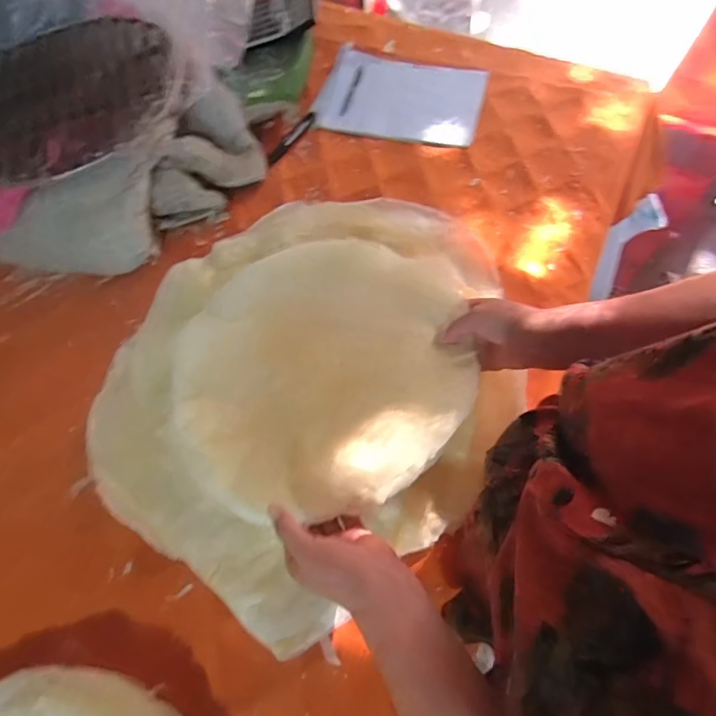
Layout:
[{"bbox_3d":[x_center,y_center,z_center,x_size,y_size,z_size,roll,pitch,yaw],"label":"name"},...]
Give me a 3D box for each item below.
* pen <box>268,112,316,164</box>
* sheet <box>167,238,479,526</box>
[{"bbox_3d":[-0.119,-0.395,0.814,0.018,0.014,0.139,32,70,14],"label":"pen"},{"bbox_3d":[-0.051,-0.002,0.536,0.346,0.081,0.345,-1,66,0],"label":"sheet"}]

